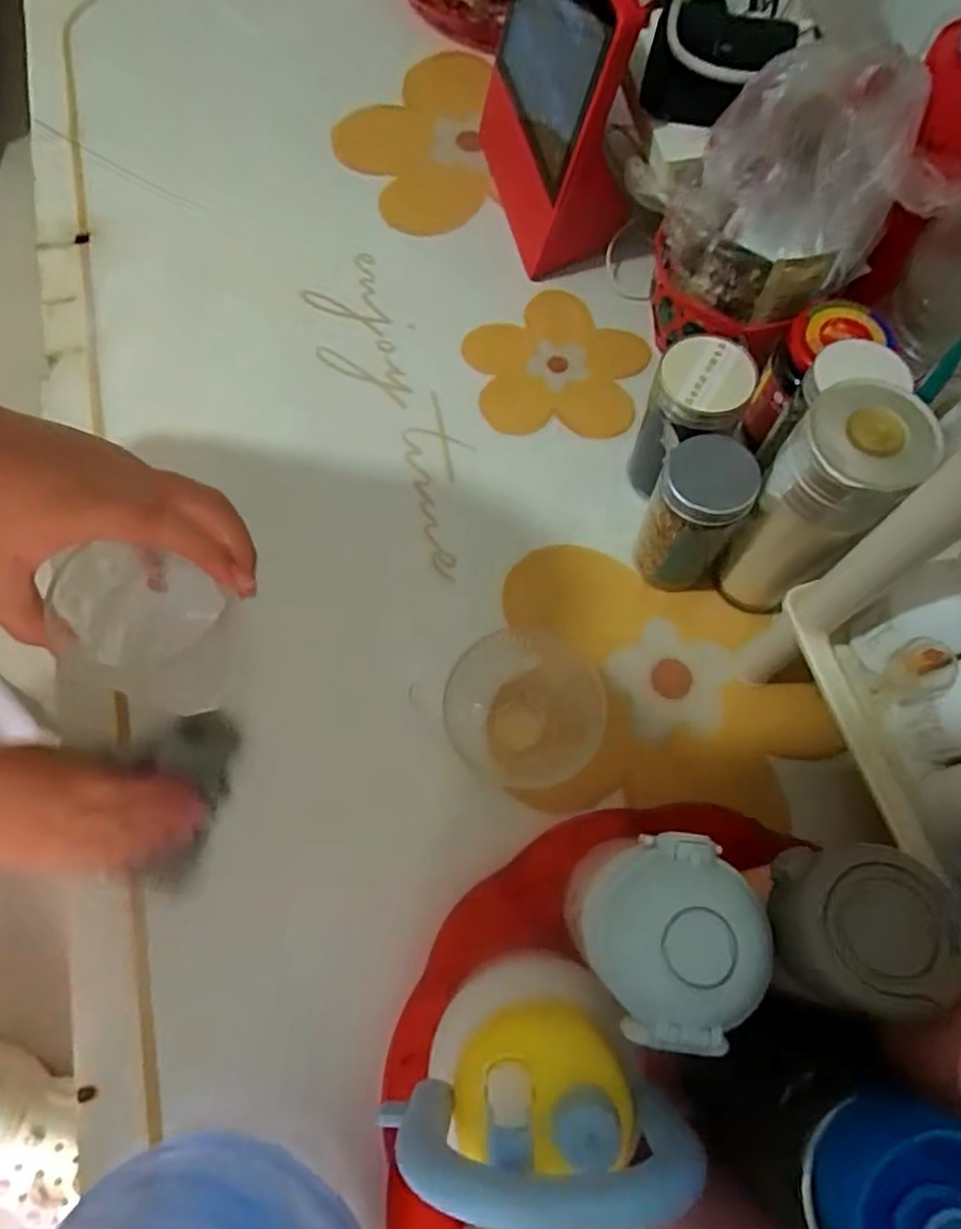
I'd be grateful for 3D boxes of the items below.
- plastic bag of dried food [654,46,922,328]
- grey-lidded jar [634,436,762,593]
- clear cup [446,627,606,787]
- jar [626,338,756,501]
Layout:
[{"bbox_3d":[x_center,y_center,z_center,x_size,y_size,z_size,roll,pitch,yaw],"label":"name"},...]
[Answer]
[{"bbox_3d":[0.202,-0.286,0.463,0.136,0.153,0.077,17,71,8],"label":"plastic bag of dried food"},{"bbox_3d":[0.147,-0.065,0.476,0.064,0.123,0.056,30,73,12],"label":"grey-lidded jar"},{"bbox_3d":[0.033,0.061,0.478,0.103,0.051,0.112,0,70,1],"label":"clear cup"},{"bbox_3d":[0.148,-0.137,0.502,0.062,0.118,0.071,4,70,3],"label":"jar"}]

